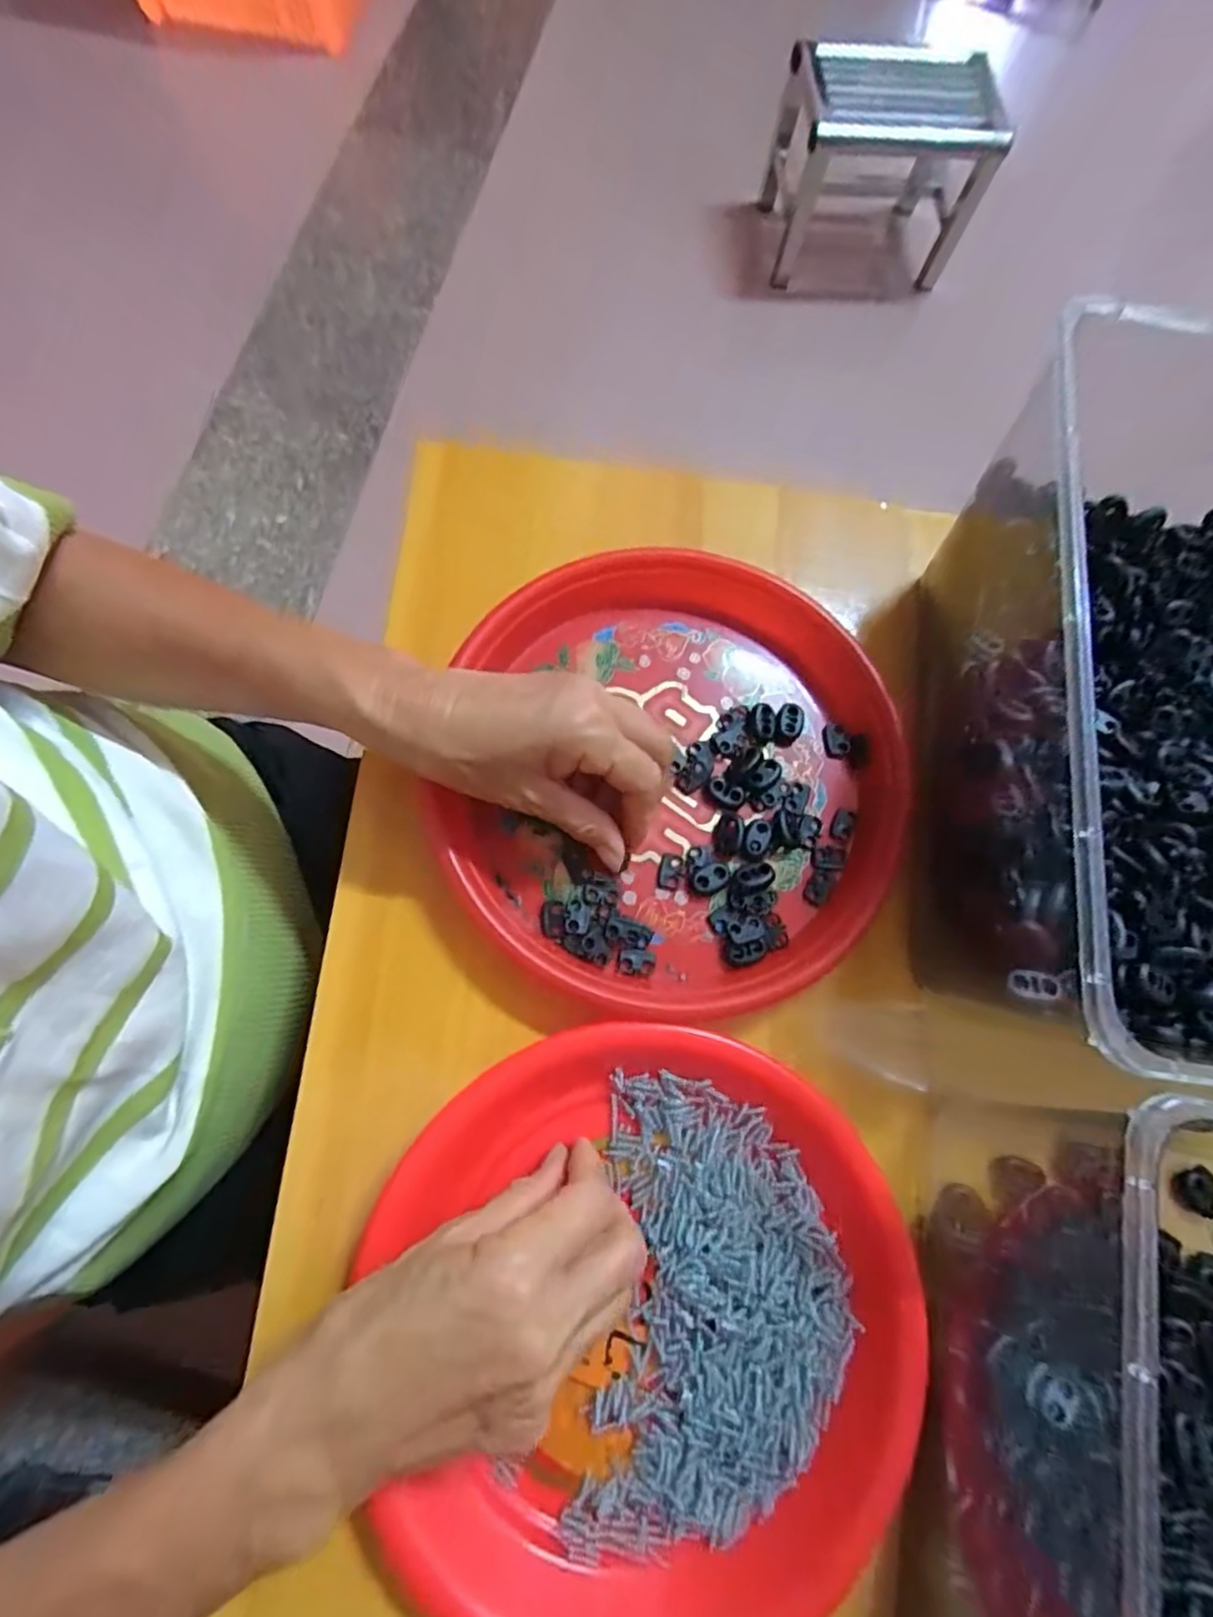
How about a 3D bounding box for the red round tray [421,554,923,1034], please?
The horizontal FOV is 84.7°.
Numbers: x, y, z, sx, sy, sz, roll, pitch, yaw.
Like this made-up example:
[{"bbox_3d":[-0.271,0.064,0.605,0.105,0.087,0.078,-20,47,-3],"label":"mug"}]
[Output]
[{"bbox_3d":[0.036,-0.017,0.346,0.232,0.043,0.229,1,75,-5],"label":"red round tray"}]

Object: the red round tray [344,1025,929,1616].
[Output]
[{"bbox_3d":[0.017,0.212,0.276,0.227,0.025,0.222,1,75,-5],"label":"red round tray"}]

